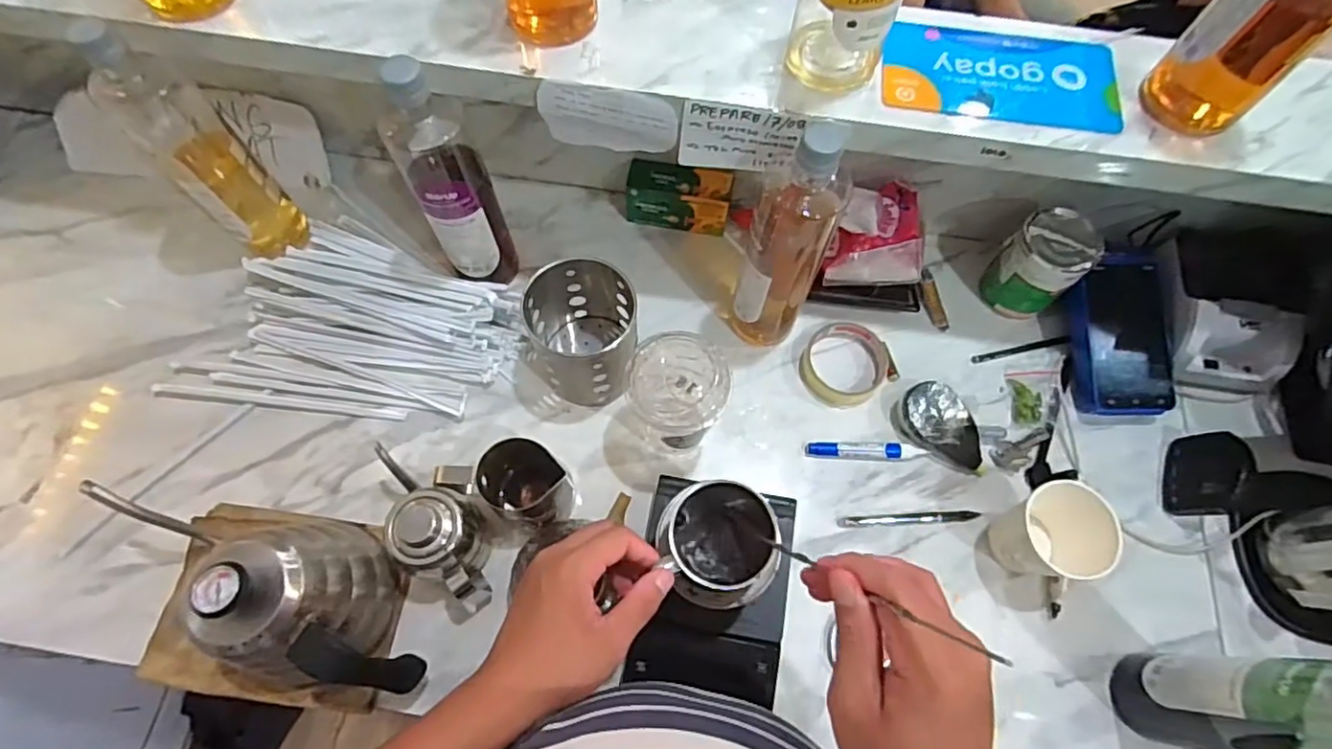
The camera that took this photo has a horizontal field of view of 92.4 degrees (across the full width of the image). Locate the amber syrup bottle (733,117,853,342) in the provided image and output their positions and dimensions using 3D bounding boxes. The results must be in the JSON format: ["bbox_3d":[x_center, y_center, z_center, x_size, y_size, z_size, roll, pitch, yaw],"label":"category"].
[{"bbox_3d":[0.105,-0.109,0.573,0.073,0.263,0.069,17,68,6],"label":"amber syrup bottle"}]

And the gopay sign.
[{"bbox_3d":[0.260,-0.234,0.498,0.178,0.008,0.106,6,67,1],"label":"gopay sign"}]

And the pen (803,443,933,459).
[{"bbox_3d":[0.199,0.076,0.634,0.116,0.010,0.016,2,67,-1],"label":"pen"}]

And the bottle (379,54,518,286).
[{"bbox_3d":[-0.198,-0.171,0.586,0.071,0.245,0.068,-16,69,-8],"label":"bottle"}]

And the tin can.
[{"bbox_3d":[0.384,-0.111,0.666,0.075,0.112,0.068,39,72,14],"label":"tin can"}]

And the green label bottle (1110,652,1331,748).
[{"bbox_3d":[0.423,0.231,0.432,0.071,0.270,0.069,11,68,3],"label":"green label bottle"}]

